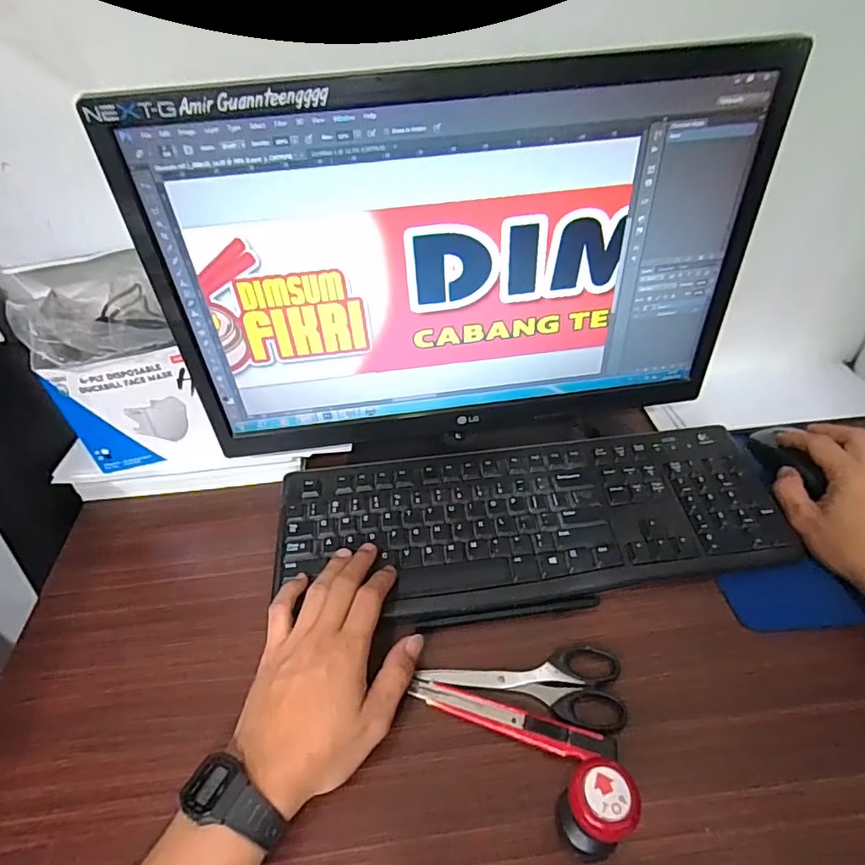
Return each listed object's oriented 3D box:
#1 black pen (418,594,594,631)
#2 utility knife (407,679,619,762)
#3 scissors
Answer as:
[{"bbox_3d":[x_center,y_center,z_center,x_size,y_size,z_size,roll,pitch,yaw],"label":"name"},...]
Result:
[{"bbox_3d":[0.060,0.143,0.408,0.145,0.007,0.009,-7,50,-4],"label":"black pen"},{"bbox_3d":[0.053,0.196,0.350,0.136,0.012,0.018,13,52,13],"label":"utility knife"},{"bbox_3d":[0.065,0.180,0.369,0.140,0.006,0.054,2,50,4],"label":"scissors"}]

